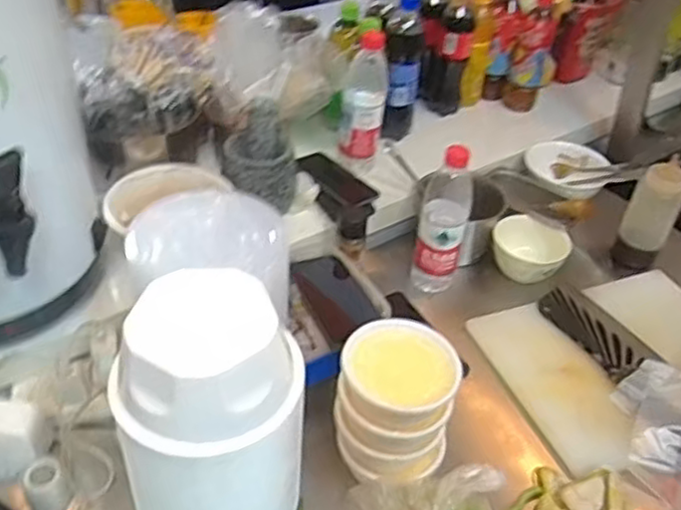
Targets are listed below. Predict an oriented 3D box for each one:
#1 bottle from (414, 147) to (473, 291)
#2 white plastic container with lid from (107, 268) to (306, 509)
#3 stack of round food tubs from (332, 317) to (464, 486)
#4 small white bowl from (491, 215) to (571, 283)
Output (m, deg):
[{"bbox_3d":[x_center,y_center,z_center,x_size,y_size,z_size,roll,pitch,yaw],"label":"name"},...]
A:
[{"bbox_3d":[0.146,-0.052,0.983,0.068,0.224,0.076,10,40,6],"label":"bottle"},{"bbox_3d":[-0.116,0.165,0.644,0.160,0.282,0.129,11,40,7],"label":"white plastic container with lid"},{"bbox_3d":[0.057,0.155,0.726,0.121,0.149,0.103,10,40,6],"label":"stack of round food tubs"},{"bbox_3d":[0.285,-0.008,1.053,0.113,0.053,0.091,20,42,17],"label":"small white bowl"}]

